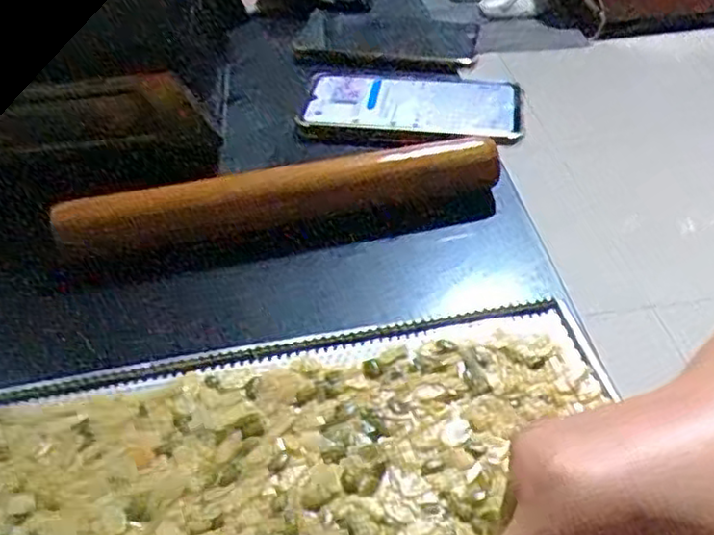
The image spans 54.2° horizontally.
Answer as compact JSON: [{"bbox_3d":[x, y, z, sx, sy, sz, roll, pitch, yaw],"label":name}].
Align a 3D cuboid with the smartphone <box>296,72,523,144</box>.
[{"bbox_3d":[0.041,-0.127,0.535,0.162,0.015,0.080,4,50,5],"label":"smartphone"}]

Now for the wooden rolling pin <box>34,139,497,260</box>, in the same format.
[{"bbox_3d":[-0.048,-0.040,0.435,0.272,0.041,0.036,-10,44,-5],"label":"wooden rolling pin"}]

